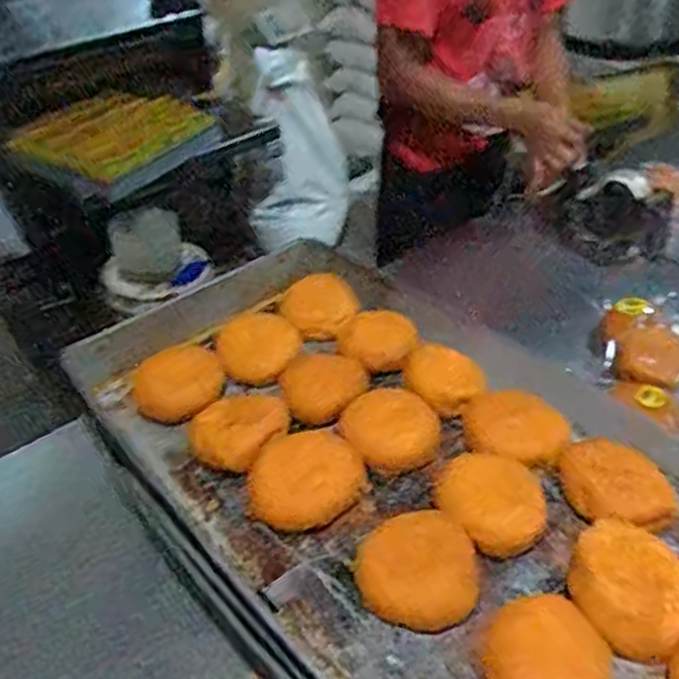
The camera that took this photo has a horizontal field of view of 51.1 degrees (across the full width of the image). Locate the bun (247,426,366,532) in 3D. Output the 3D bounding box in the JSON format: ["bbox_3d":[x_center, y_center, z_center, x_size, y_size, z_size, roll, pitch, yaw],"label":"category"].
[{"bbox_3d":[-0.033,0.133,0.680,0.093,0.032,0.104,23,44,30],"label":"bun"}]

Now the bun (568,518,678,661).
[{"bbox_3d":[0.239,0.204,0.584,0.093,0.044,0.091,-2,37,1],"label":"bun"}]

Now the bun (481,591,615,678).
[{"bbox_3d":[0.161,0.251,0.558,0.095,0.030,0.087,-2,37,1],"label":"bun"}]

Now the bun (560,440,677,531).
[{"bbox_3d":[0.259,0.134,0.674,0.084,0.036,0.098,-15,39,-16],"label":"bun"}]

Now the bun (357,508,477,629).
[{"bbox_3d":[0.067,0.191,0.600,0.099,0.031,0.092,-2,37,1],"label":"bun"}]

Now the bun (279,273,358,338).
[{"bbox_3d":[-0.025,-0.044,0.892,0.092,0.034,0.092,-3,37,-1],"label":"bun"}]

